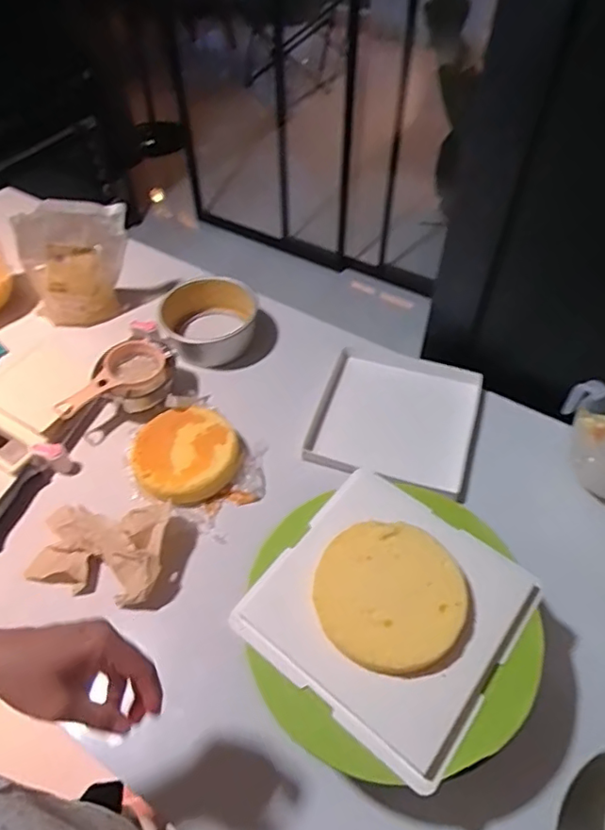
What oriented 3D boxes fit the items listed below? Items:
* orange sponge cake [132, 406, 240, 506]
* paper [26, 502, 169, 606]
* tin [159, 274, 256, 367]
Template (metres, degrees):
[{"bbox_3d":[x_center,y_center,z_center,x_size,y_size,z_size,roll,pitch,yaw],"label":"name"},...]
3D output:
[{"bbox_3d":[-0.165,0.056,0.780,0.140,0.036,0.138,-1,51,1],"label":"orange sponge cake"},{"bbox_3d":[-0.259,0.171,0.696,0.167,0.039,0.128,0,51,1],"label":"paper"},{"bbox_3d":[-0.160,-0.156,0.939,0.165,0.074,0.154,-1,51,1],"label":"tin"}]

